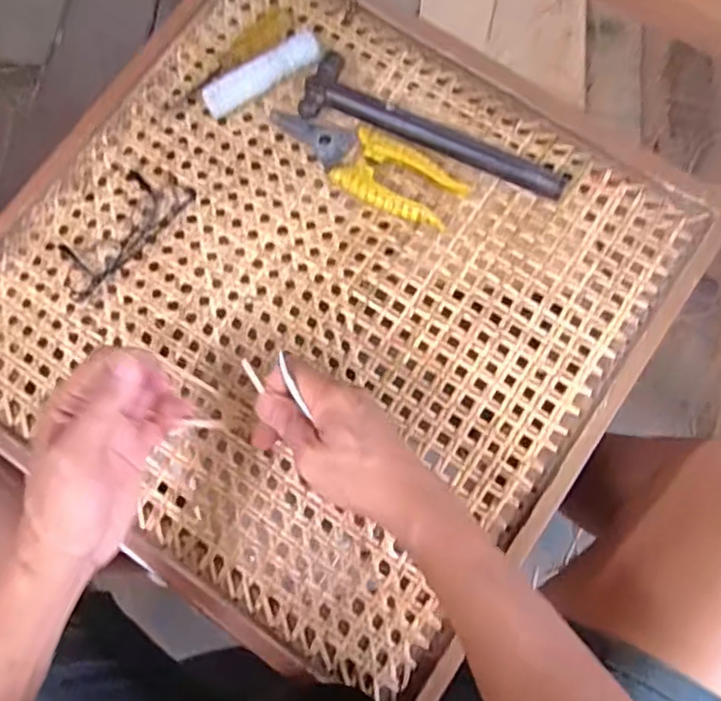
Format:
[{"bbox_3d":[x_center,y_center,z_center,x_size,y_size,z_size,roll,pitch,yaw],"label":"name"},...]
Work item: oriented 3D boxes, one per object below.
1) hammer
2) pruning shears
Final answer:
[{"bbox_3d":[0.061,-0.180,0.498,0.216,0.017,0.057,20,76,6],"label":"hammer"},{"bbox_3d":[-0.001,-0.147,0.497,0.164,0.018,0.054,27,77,8],"label":"pruning shears"}]

